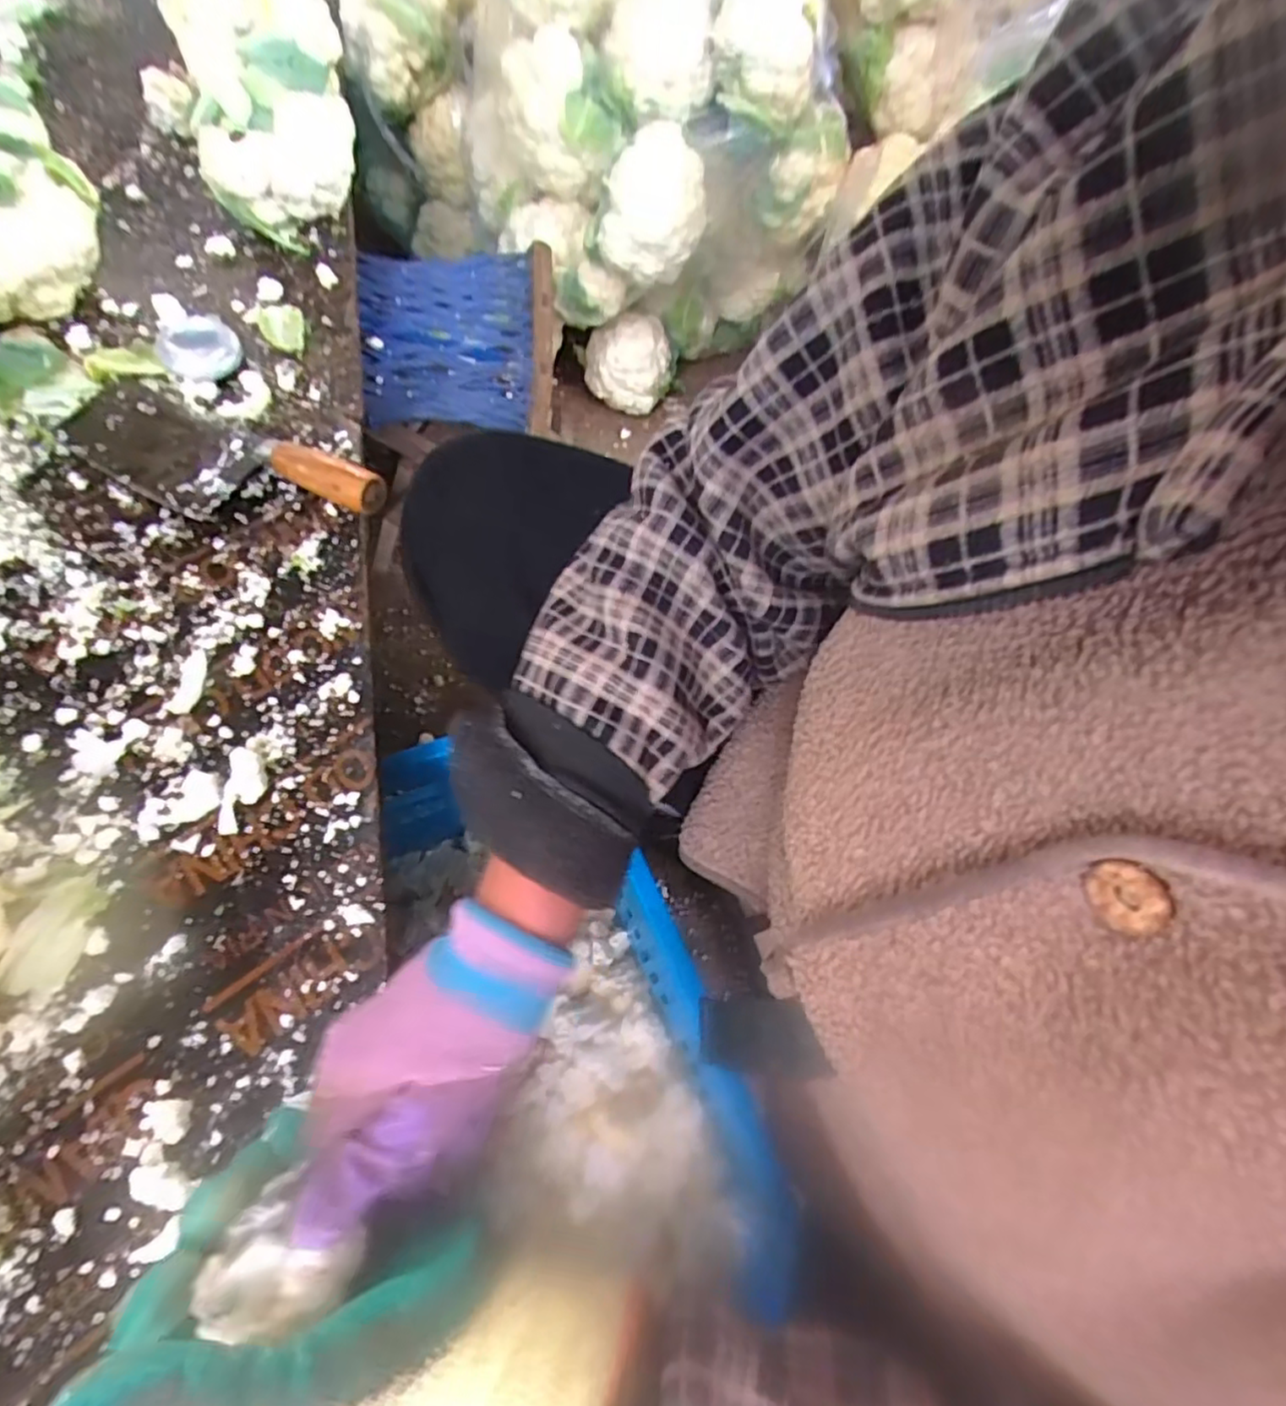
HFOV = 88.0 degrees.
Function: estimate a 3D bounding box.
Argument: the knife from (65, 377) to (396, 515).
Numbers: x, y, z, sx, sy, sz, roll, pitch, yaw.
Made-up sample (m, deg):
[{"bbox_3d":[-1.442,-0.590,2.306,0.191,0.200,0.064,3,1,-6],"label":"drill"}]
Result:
[{"bbox_3d":[-0.343,-0.193,0.518,0.295,0.029,0.089,26,65,10],"label":"knife"}]

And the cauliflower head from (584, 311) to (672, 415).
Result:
[{"bbox_3d":[-0.022,-0.549,1.083,0.142,0.128,0.095,-5,65,-7],"label":"cauliflower head"}]

